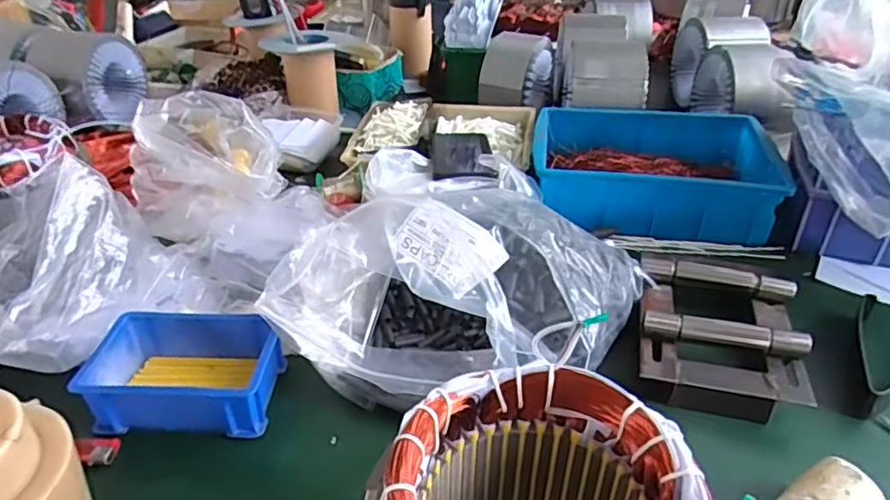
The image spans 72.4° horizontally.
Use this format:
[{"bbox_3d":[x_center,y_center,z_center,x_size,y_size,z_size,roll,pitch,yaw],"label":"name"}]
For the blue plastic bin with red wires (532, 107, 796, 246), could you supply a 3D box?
[{"bbox_3d":[0.260,-0.105,0.783,0.285,0.073,0.204,5,34,8],"label":"blue plastic bin with red wires"}]

